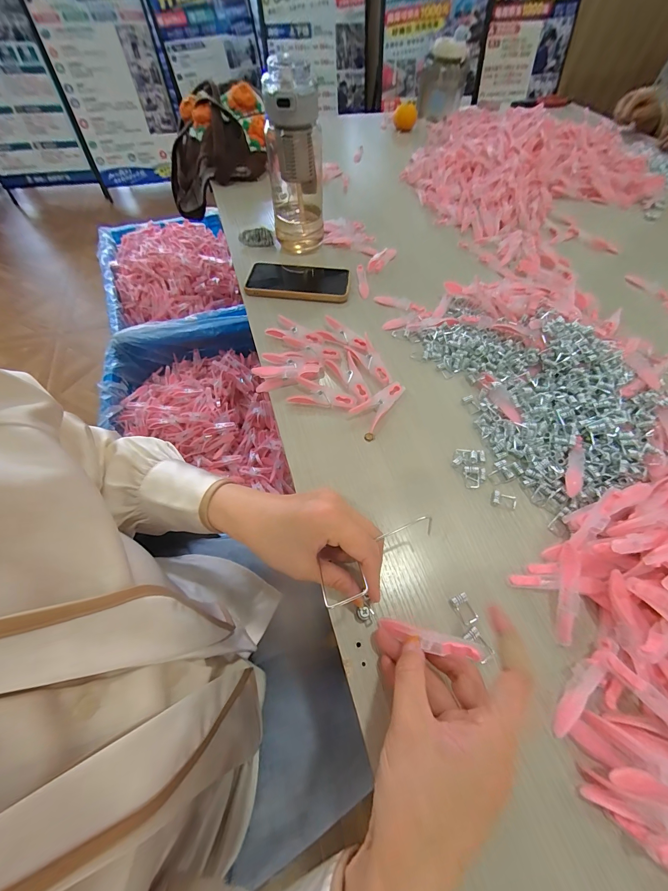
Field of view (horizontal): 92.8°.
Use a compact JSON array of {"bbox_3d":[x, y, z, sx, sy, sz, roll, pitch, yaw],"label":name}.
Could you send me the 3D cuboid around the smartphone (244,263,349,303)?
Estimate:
[{"bbox_3d":[-0.053,-0.256,0.491,0.152,0.013,0.078,5,60,4],"label":"smartphone"}]

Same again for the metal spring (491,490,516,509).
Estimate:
[{"bbox_3d":[0.171,0.054,0.318,0.025,0.006,0.016,11,61,7],"label":"metal spring"}]

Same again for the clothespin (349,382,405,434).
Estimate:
[{"bbox_3d":[0.058,-0.049,0.372,0.074,0.007,0.034,-38,85,-20],"label":"clothespin"}]

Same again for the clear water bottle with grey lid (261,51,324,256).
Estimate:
[{"bbox_3d":[-0.057,-0.405,0.463,0.076,0.202,0.066,-1,60,1],"label":"clear water bottle with grey lid"}]

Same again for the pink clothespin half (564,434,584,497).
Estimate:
[{"bbox_3d":[0.245,0.021,0.324,0.016,0.008,0.068,20,62,12],"label":"pink clothespin half"}]

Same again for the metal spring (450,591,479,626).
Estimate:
[{"bbox_3d":[0.110,0.138,0.269,0.014,0.007,0.023,-23,62,-12],"label":"metal spring"}]

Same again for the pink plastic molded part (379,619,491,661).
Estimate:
[{"bbox_3d":[0.068,0.139,0.227,0.076,0.009,0.013,-8,52,39],"label":"pink plastic molded part"}]

